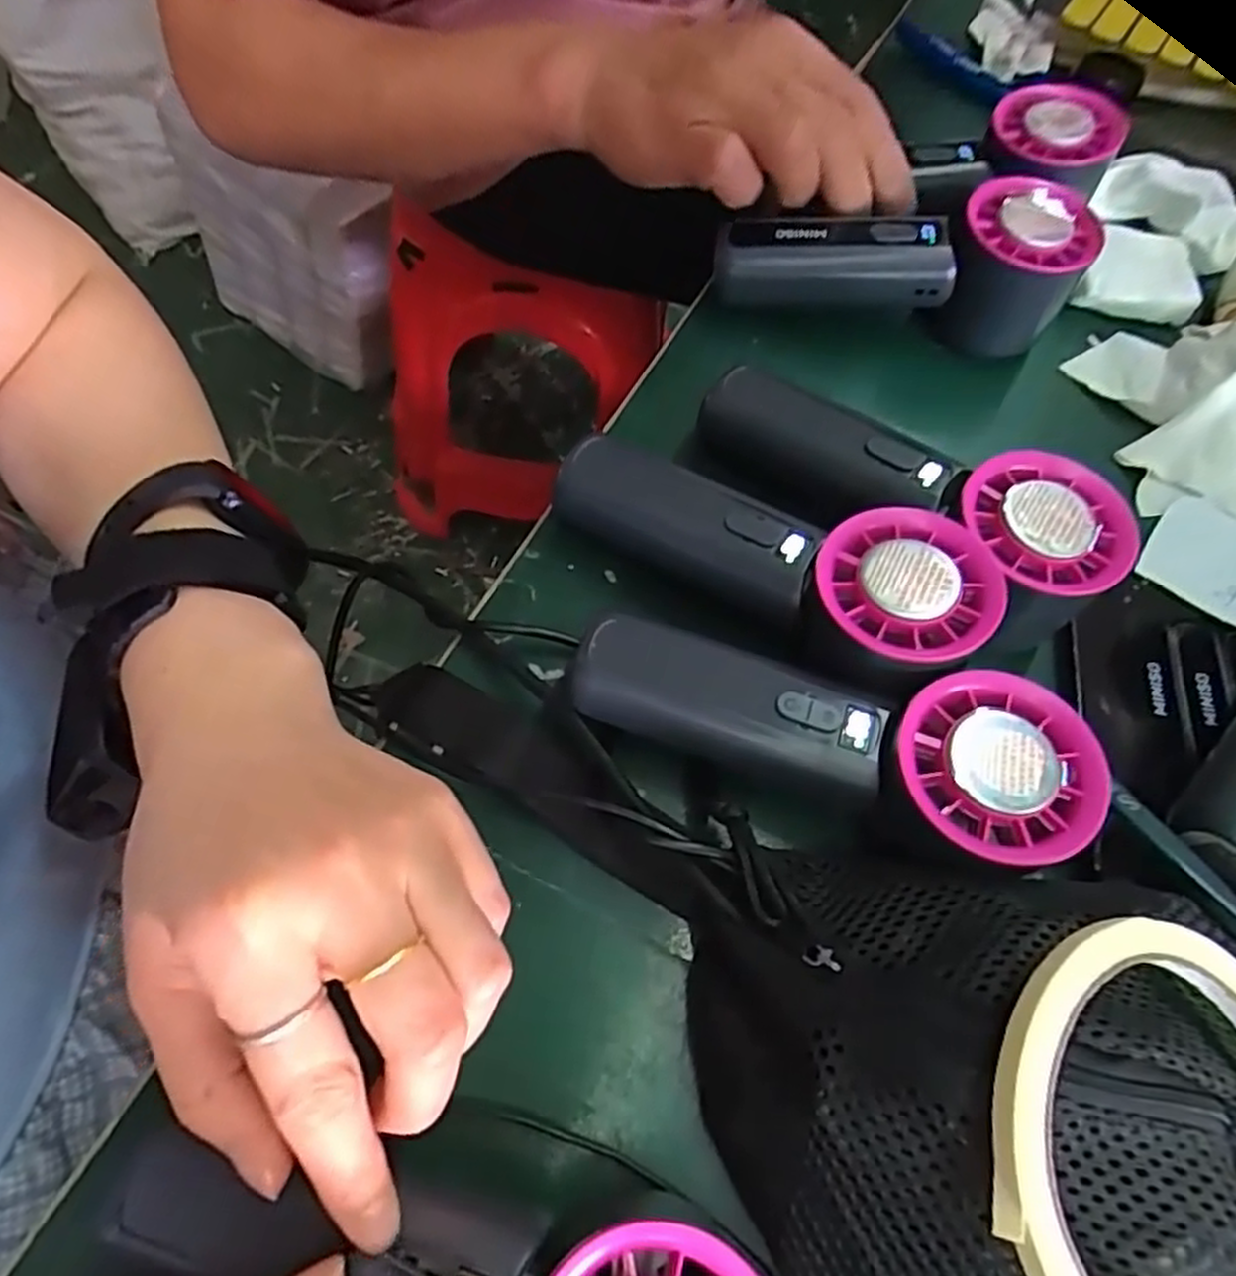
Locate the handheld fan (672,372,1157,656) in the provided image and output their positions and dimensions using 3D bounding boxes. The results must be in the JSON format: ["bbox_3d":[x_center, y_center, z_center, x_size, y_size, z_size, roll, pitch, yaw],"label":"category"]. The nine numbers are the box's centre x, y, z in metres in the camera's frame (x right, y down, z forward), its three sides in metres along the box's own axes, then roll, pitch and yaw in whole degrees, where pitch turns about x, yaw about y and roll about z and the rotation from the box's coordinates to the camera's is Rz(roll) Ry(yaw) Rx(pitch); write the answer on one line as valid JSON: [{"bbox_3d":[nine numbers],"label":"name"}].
[{"bbox_3d":[0.099,-0.052,0.294,0.158,0.052,0.065,27,65,9],"label":"handheld fan"}]

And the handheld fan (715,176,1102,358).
[{"bbox_3d":[0.125,-0.169,0.353,0.161,0.055,0.057,1,64,-3],"label":"handheld fan"}]

